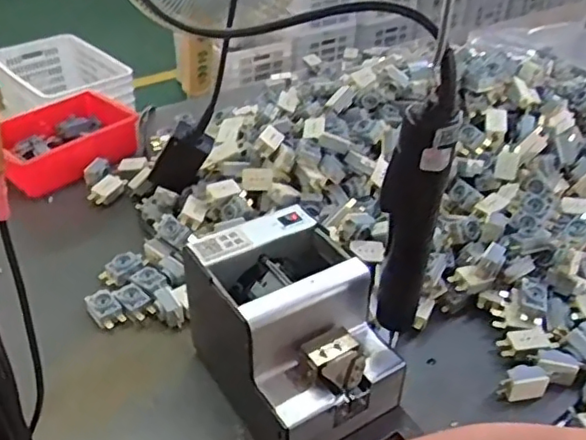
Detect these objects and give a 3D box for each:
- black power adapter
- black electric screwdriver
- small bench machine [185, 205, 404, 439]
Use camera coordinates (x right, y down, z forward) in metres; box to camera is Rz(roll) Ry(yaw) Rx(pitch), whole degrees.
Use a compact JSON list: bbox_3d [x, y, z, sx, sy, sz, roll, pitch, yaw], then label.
[{"bbox_3d":[-0.142,-0.078,0.770,0.052,0.115,0.033,36,41,-4],"label":"black power adapter"},{"bbox_3d":[0.087,-0.009,0.448,0.039,0.217,0.031,11,38,11],"label":"black electric screwdriver"},{"bbox_3d":[-0.001,0.103,0.549,0.134,0.136,0.177,-19,43,-26],"label":"small bench machine"}]

